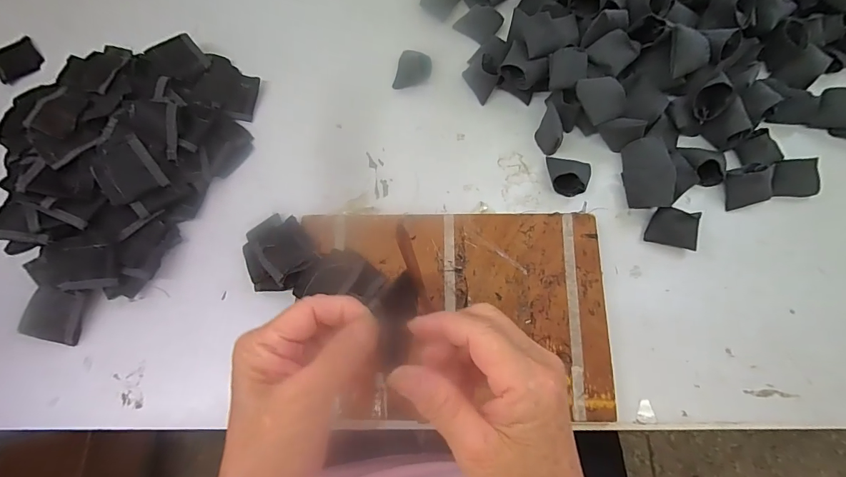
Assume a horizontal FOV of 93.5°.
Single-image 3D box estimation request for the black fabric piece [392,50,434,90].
[{"bbox_3d":[-0.011,-0.174,0.415,0.034,0.014,0.038,18,77,7],"label":"black fabric piece"}]

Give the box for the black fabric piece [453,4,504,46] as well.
[{"bbox_3d":[0.062,-0.236,0.436,0.045,0.007,0.035,39,112,13],"label":"black fabric piece"}]

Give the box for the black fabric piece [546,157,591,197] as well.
[{"bbox_3d":[0.138,-0.061,0.374,0.039,0.024,0.038,10,76,5],"label":"black fabric piece"}]

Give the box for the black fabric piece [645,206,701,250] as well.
[{"bbox_3d":[0.230,-0.009,0.364,0.042,0.022,0.029,17,77,6],"label":"black fabric piece"}]

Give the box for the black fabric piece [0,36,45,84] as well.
[{"bbox_3d":[-0.461,-0.203,0.449,0.047,0.013,0.044,-40,78,-8],"label":"black fabric piece"}]

